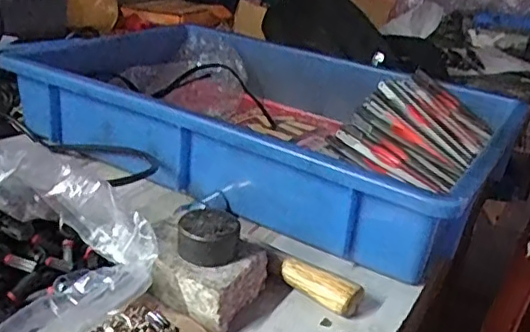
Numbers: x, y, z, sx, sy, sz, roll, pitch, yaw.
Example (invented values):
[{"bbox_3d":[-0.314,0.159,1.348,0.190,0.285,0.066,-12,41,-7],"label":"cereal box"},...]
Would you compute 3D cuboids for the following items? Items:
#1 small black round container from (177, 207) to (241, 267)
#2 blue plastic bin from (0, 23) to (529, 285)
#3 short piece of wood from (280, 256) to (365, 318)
[{"bbox_3d":[-0.035,0.045,0.365,0.036,0.026,0.031,2,24,-7],"label":"small black round container"},{"bbox_3d":[0.009,-0.051,0.583,0.430,0.079,0.306,18,27,26],"label":"blue plastic bin"},{"bbox_3d":[0.035,0.077,0.383,0.053,0.020,0.020,20,27,29],"label":"short piece of wood"}]

